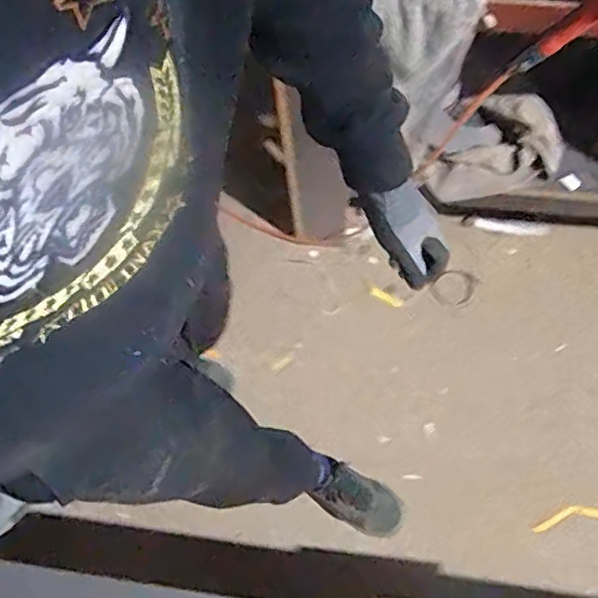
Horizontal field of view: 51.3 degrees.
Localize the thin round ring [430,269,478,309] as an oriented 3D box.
[{"bbox_3d":[0.388,-0.023,1.541,0.111,0.009,0.090,-36,94,-5],"label":"thin round ring"}]

